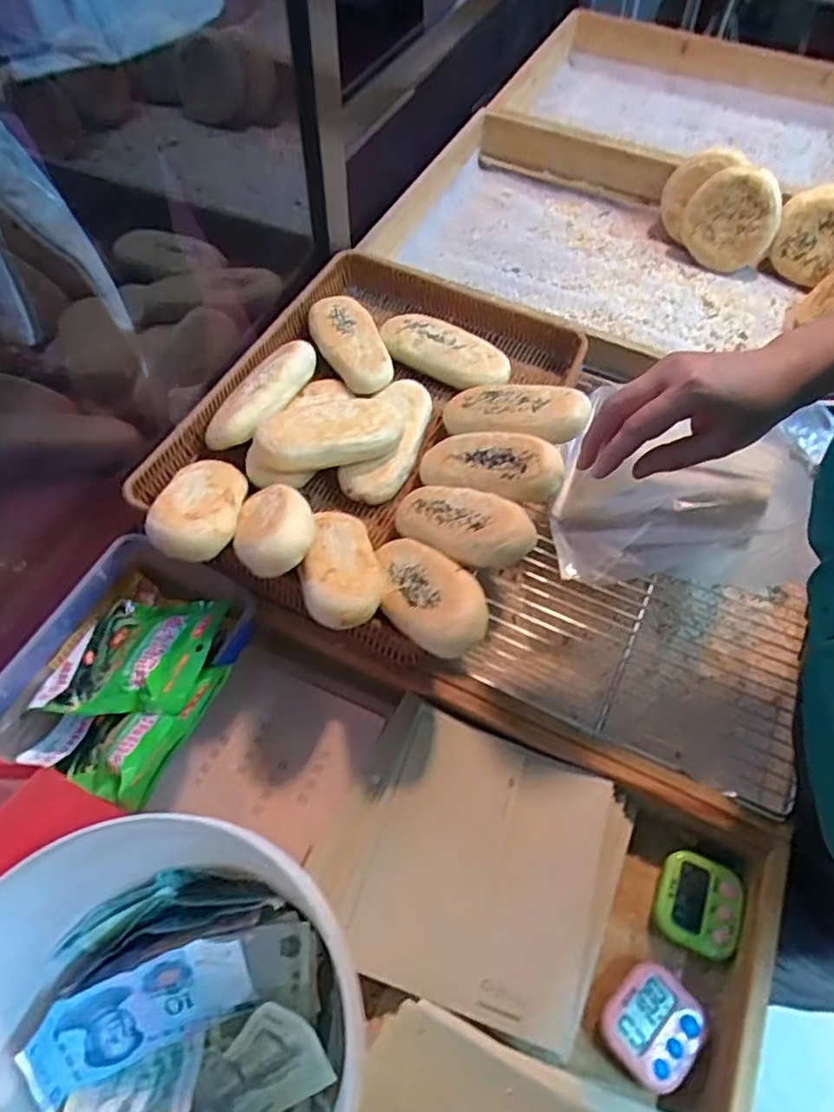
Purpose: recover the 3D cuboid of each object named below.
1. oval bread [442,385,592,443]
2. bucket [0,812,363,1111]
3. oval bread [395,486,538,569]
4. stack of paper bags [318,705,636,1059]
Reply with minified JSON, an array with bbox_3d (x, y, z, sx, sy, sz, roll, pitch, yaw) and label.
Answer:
[{"bbox_3d":[0.089,-0.133,0.614,0.140,0.033,0.064,13,56,33],"label":"oval bread"},{"bbox_3d":[-0.147,0.273,0.363,0.191,0.173,0.198,1,59,-1],"label":"bucket"},{"bbox_3d":[0.035,-0.025,0.544,0.064,0.033,0.136,-41,40,-23],"label":"oval bread"},{"bbox_3d":[0.041,0.228,0.492,0.208,0.028,0.183,22,61,11],"label":"stack of paper bags"}]

